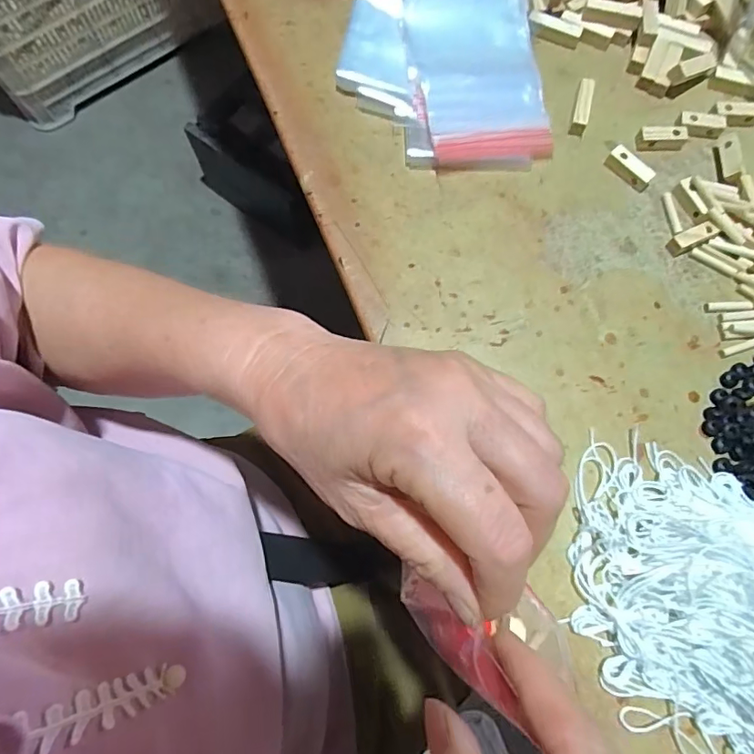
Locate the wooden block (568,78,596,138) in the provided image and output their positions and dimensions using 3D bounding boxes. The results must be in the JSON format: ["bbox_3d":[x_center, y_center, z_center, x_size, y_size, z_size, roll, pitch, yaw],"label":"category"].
[{"bbox_3d":[0.142,-0.186,0.351,0.011,0.012,0.041,16,75,4],"label":"wooden block"}]

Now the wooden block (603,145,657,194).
[{"bbox_3d":[0.168,-0.138,0.337,0.032,0.011,0.014,41,78,10],"label":"wooden block"}]

